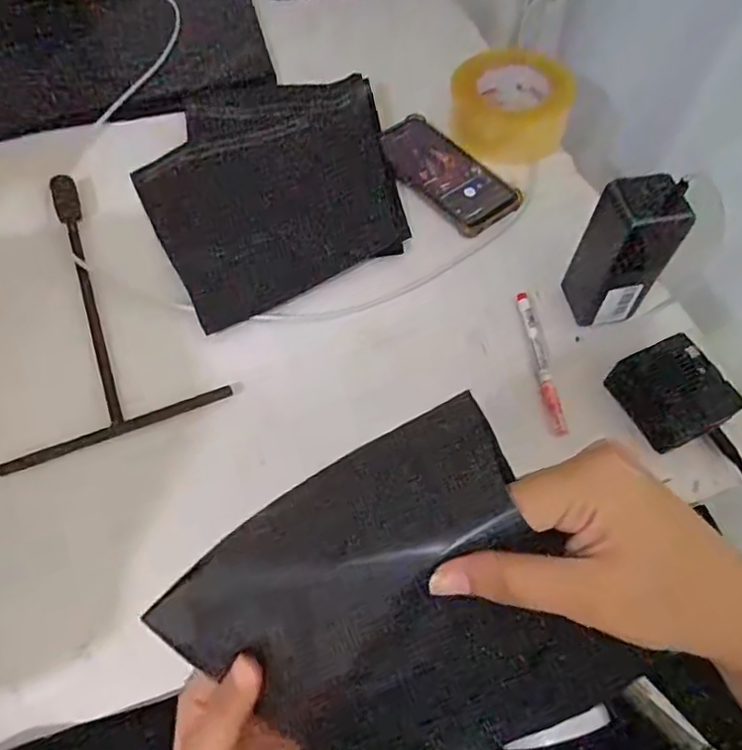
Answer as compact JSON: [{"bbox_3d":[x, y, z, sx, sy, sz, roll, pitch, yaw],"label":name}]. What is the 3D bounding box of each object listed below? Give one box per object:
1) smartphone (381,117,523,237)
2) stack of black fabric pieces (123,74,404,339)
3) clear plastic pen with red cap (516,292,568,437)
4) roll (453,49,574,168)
[{"bbox_3d":[0.074,-0.212,0.619,0.076,0.013,0.165,-35,67,-18],"label":"smartphone"},{"bbox_3d":[-0.092,-0.204,0.604,0.262,0.016,0.276,-25,64,-14],"label":"stack of black fabric pieces"},{"bbox_3d":[0.145,-0.014,0.515,0.015,0.011,0.142,-4,61,-3],"label":"clear plastic pen with red cap"},{"bbox_3d":[0.148,-0.290,0.638,0.123,0.056,0.123,0,61,0],"label":"roll"}]

